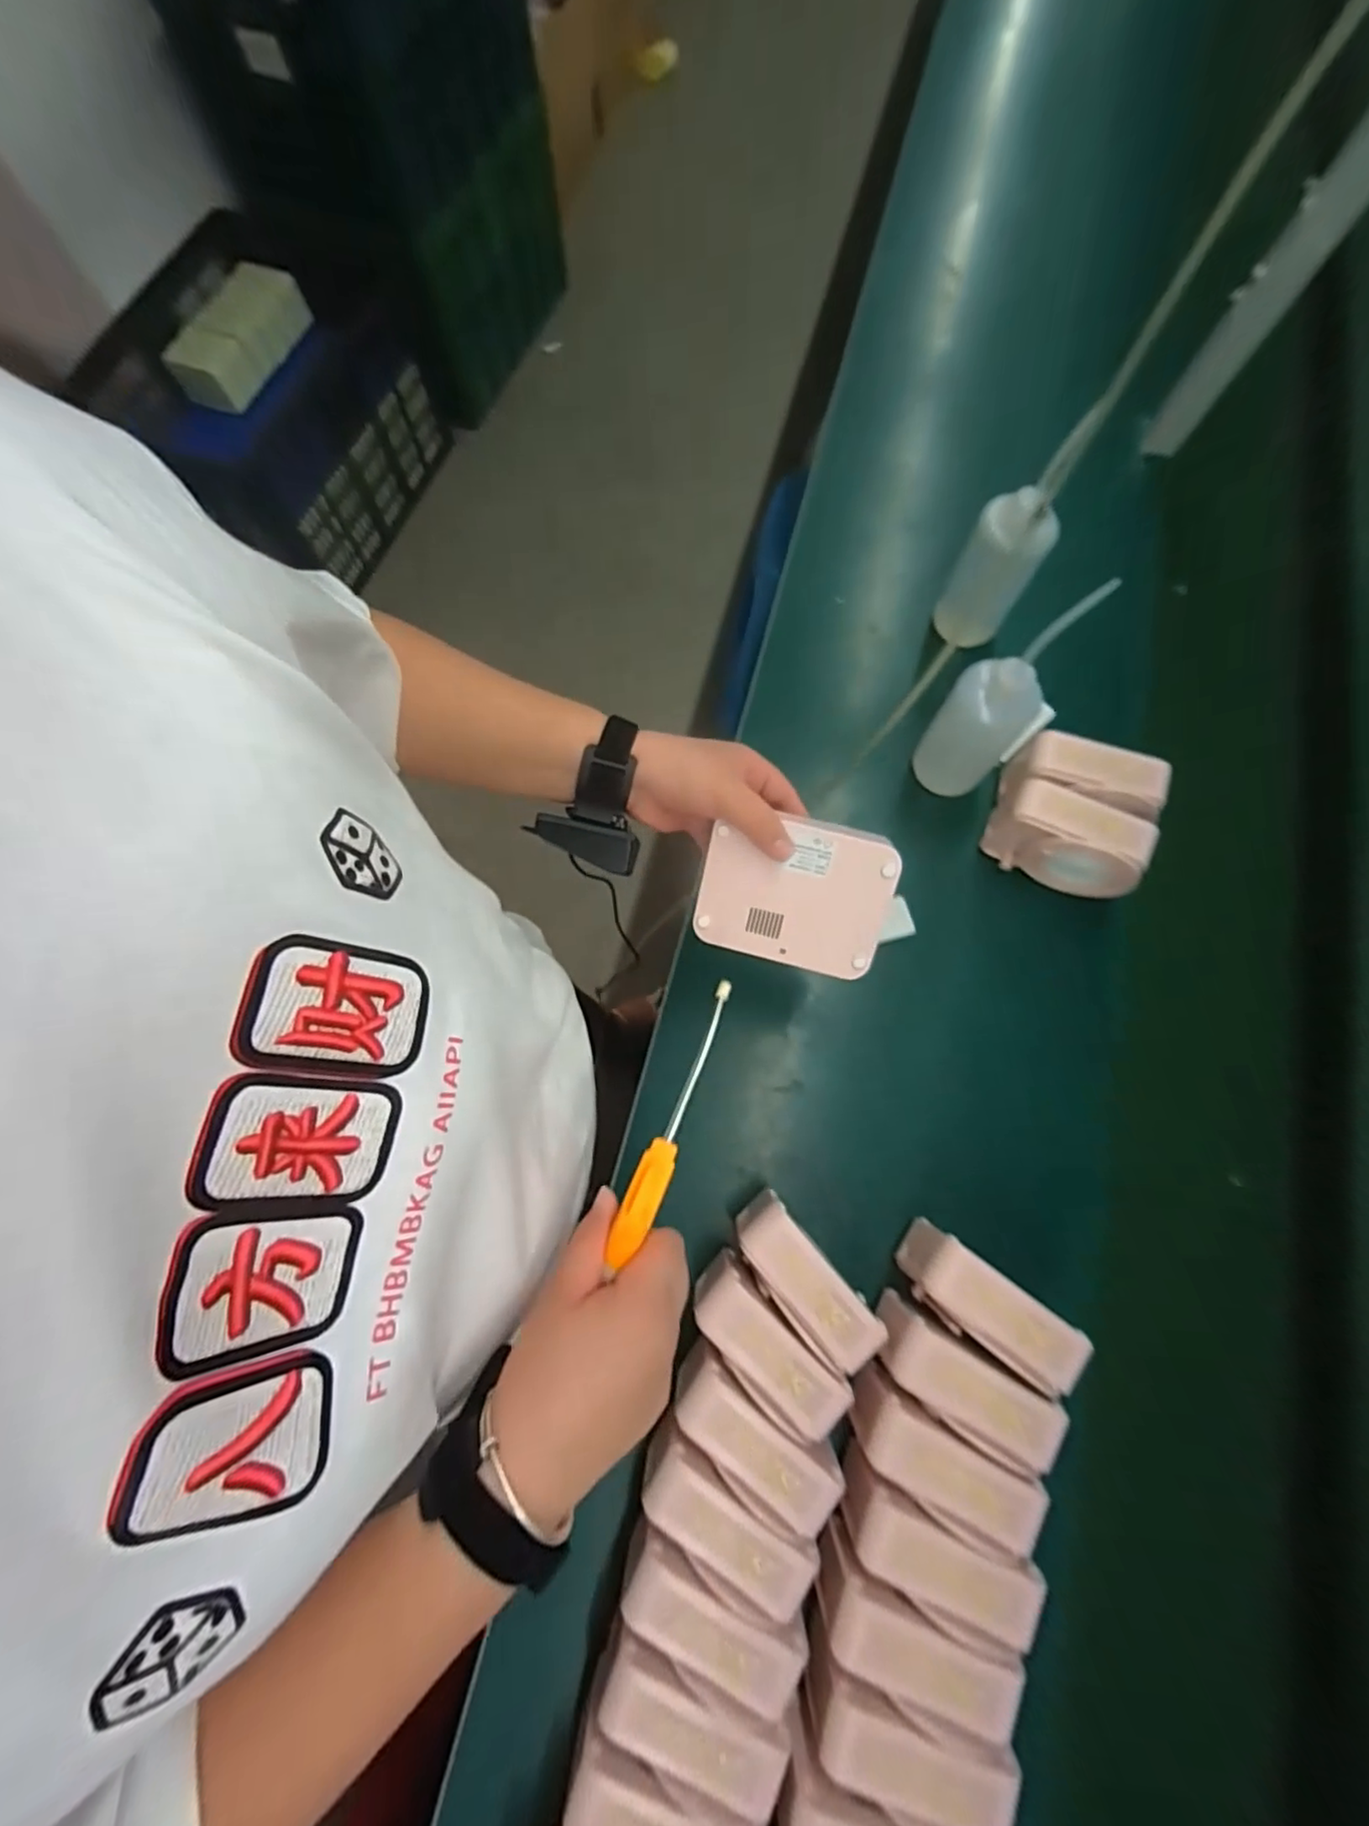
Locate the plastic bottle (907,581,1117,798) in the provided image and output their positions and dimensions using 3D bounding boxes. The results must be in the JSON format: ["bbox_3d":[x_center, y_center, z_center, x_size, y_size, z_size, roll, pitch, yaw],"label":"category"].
[{"bbox_3d":[0.288,-0.193,0.607,0.082,0.227,0.061,41,78,9],"label":"plastic bottle"}]

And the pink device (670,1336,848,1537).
[{"bbox_3d":[0.050,0.390,0.481,0.135,0.037,0.061,34,77,7],"label":"pink device"}]

